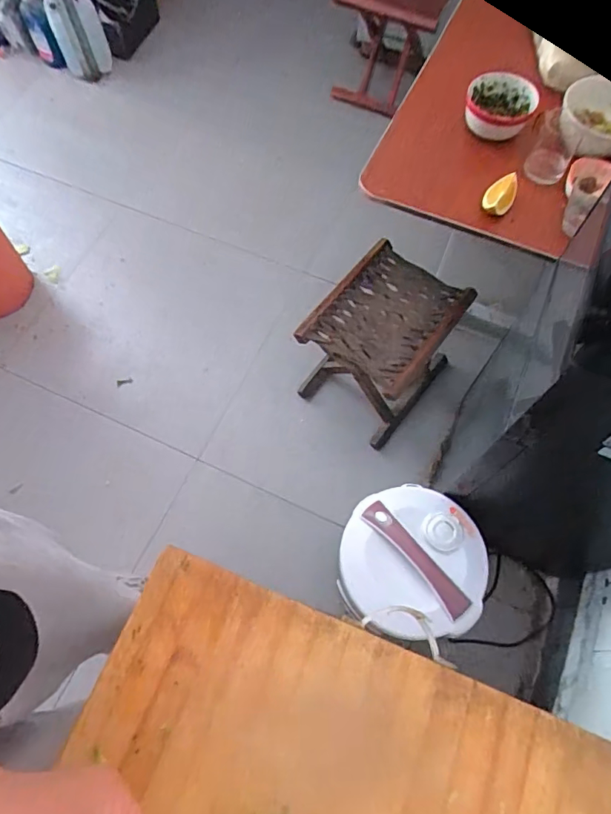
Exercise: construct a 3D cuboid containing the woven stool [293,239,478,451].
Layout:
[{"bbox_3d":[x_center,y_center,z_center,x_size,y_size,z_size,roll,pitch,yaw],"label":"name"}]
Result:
[{"bbox_3d":[0.168,-0.121,1.170,0.244,0.328,0.291,36,73,16],"label":"woven stool"}]

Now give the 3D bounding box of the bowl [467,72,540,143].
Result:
[{"bbox_3d":[0.375,-0.581,0.992,0.129,0.053,0.129,-1,67,2],"label":"bowl"}]

